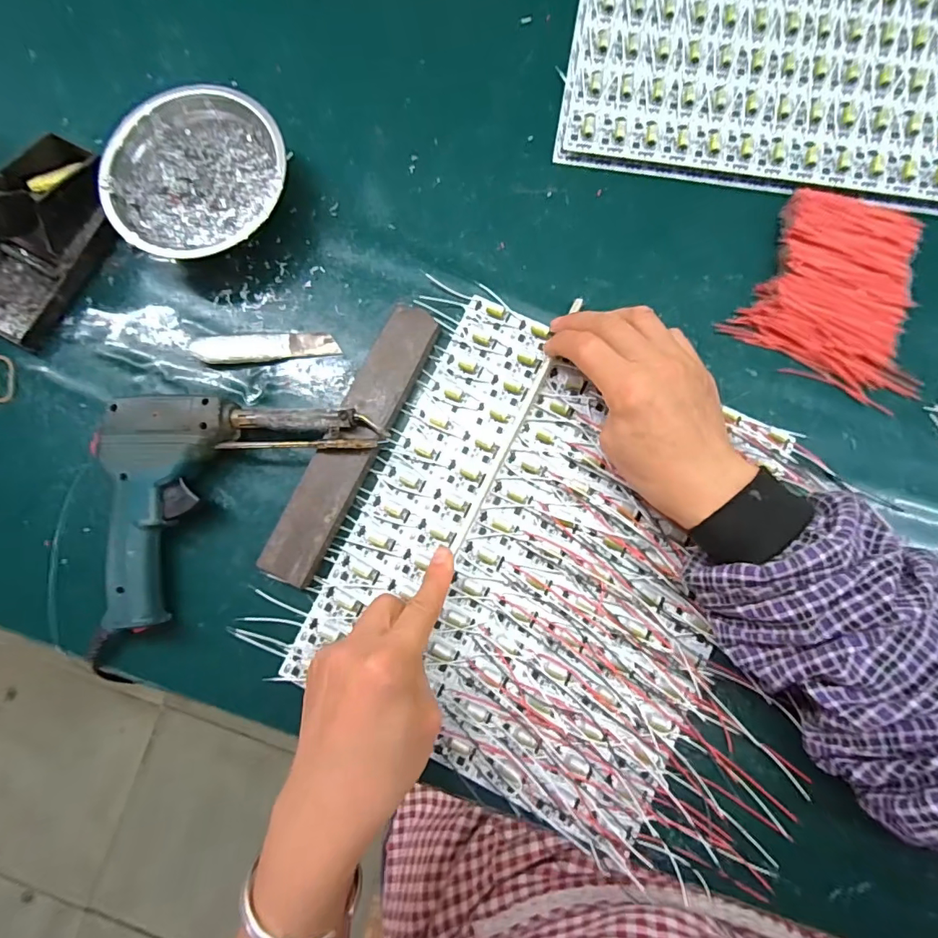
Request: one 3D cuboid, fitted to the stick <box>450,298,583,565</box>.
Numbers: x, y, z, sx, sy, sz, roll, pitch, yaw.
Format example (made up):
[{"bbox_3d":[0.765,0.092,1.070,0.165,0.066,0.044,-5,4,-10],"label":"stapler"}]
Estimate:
[{"bbox_3d":[0.033,-0.032,0.332,0.008,0.010,0.196,26,81,5],"label":"stick"}]

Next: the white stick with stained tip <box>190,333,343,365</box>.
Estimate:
[{"bbox_3d":[-0.145,-0.087,0.343,0.100,0.010,0.023,-4,81,1],"label":"white stick with stained tip"}]

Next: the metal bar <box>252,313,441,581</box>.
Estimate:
[{"bbox_3d":[-0.078,-0.018,0.327,0.034,0.017,0.197,26,83,5],"label":"metal bar"}]

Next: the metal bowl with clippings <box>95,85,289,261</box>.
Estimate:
[{"bbox_3d":[-0.189,-0.203,0.349,0.122,0.040,0.120,0,81,2],"label":"metal bowl with clippings"}]

